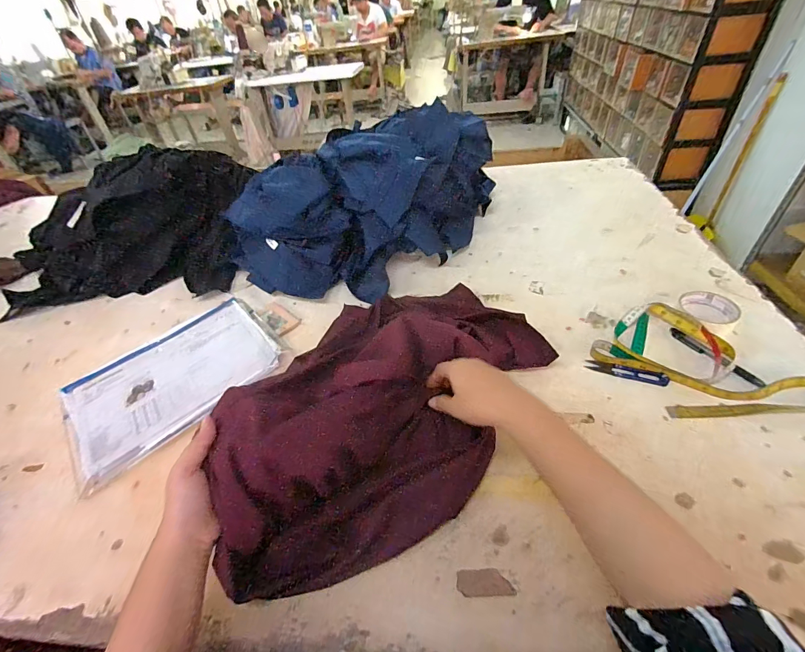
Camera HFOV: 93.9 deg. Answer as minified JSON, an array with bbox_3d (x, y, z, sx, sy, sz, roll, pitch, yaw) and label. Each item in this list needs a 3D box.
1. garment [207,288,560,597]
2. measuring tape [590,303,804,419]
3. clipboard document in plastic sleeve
[{"bbox_3d":[-0.032,0.068,0.496,0.319,0.148,0.502,20,48,27],"label":"garment"},{"bbox_3d":[0.426,0.058,0.533,0.188,0.022,0.258,-24,44,-19],"label":"measuring tape"},{"bbox_3d":[-0.383,0.082,0.633,0.318,0.010,0.248,-35,48,-22],"label":"clipboard document in plastic sleeve"}]

